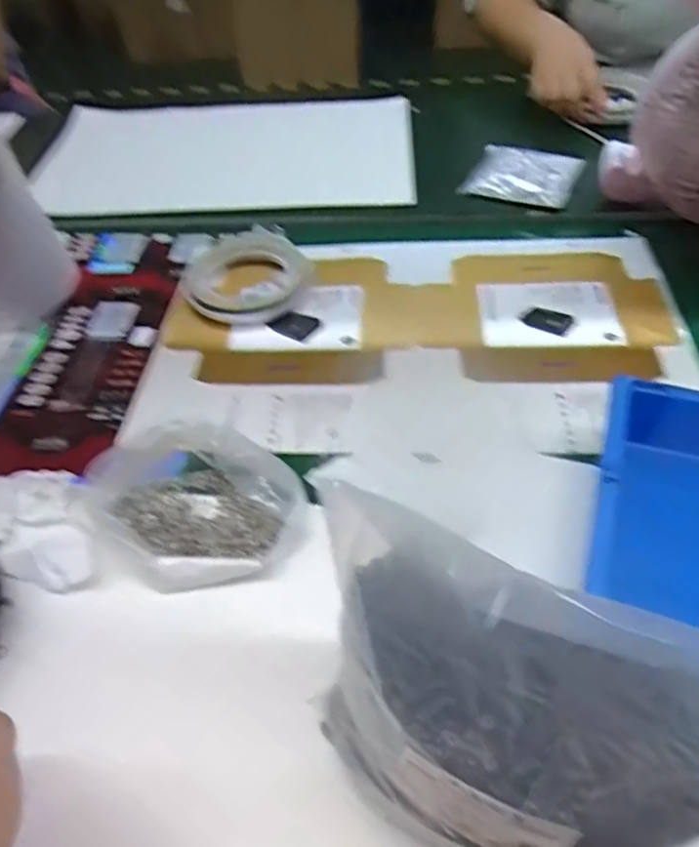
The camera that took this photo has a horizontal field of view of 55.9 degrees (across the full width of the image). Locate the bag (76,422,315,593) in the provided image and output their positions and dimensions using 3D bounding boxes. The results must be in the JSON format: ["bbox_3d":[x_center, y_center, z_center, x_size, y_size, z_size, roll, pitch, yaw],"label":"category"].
[{"bbox_3d":[-0.116,0.059,0.476,0.165,0.055,0.117,22,53,23],"label":"bag"}]

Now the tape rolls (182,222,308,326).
[{"bbox_3d":[-0.110,-0.157,0.696,0.124,0.024,0.150,-20,49,-13],"label":"tape rolls"}]

